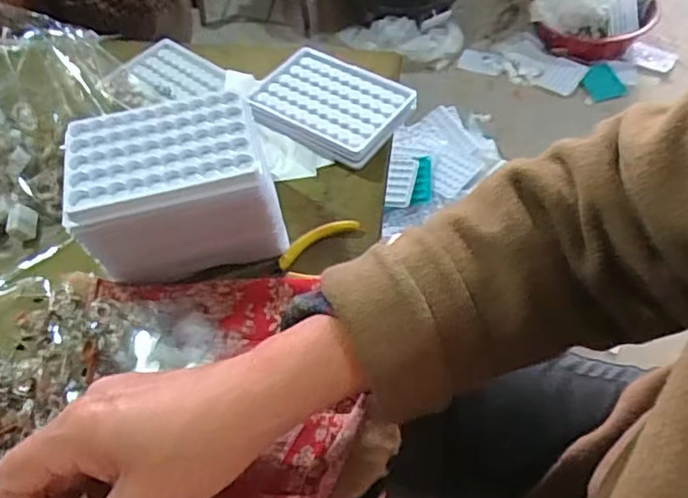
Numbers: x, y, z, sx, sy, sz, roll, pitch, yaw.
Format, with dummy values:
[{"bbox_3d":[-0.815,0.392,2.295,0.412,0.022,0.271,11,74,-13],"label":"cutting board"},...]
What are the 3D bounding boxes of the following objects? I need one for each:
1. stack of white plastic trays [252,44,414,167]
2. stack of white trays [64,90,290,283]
[{"bbox_3d":[-0.012,-0.131,0.526,0.133,0.017,0.095,31,60,22],"label":"stack of white plastic trays"},{"bbox_3d":[-0.117,-0.041,0.423,0.132,0.090,0.088,-14,54,-9],"label":"stack of white trays"}]

